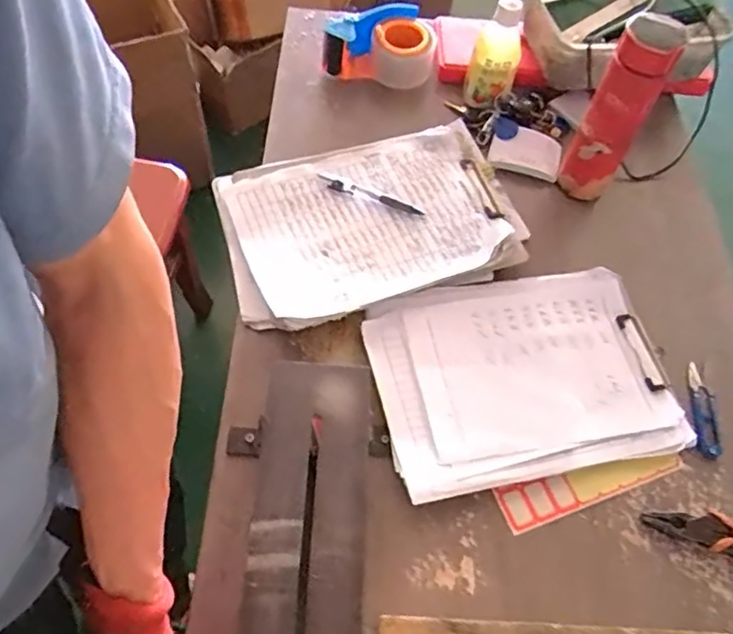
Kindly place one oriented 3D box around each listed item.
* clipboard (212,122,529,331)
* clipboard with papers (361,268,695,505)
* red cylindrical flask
[{"bbox_3d":[0.005,-0.125,0.747,0.352,0.031,0.243,-16,62,-13],"label":"clipboard"},{"bbox_3d":[0.163,0.063,0.662,0.304,0.023,0.220,-9,61,-9],"label":"clipboard with papers"},{"bbox_3d":[0.302,-0.244,0.744,0.066,0.225,0.075,27,62,12],"label":"red cylindrical flask"}]

